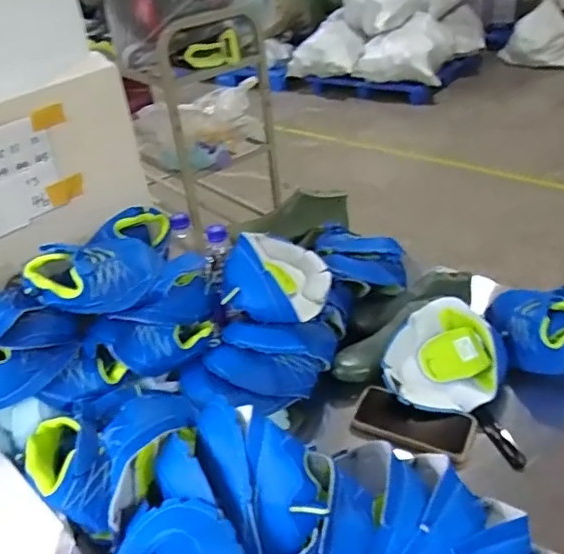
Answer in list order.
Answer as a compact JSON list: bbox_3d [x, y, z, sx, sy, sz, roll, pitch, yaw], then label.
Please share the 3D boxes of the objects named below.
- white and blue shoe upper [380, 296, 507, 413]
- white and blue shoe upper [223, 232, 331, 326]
[{"bbox_3d":[0.239,0.124,0.837,0.170,0.085,0.150,-29,40,-29],"label":"white and blue shoe upper"},{"bbox_3d":[-0.003,-0.009,0.867,0.135,0.087,0.188,7,37,19],"label":"white and blue shoe upper"}]

